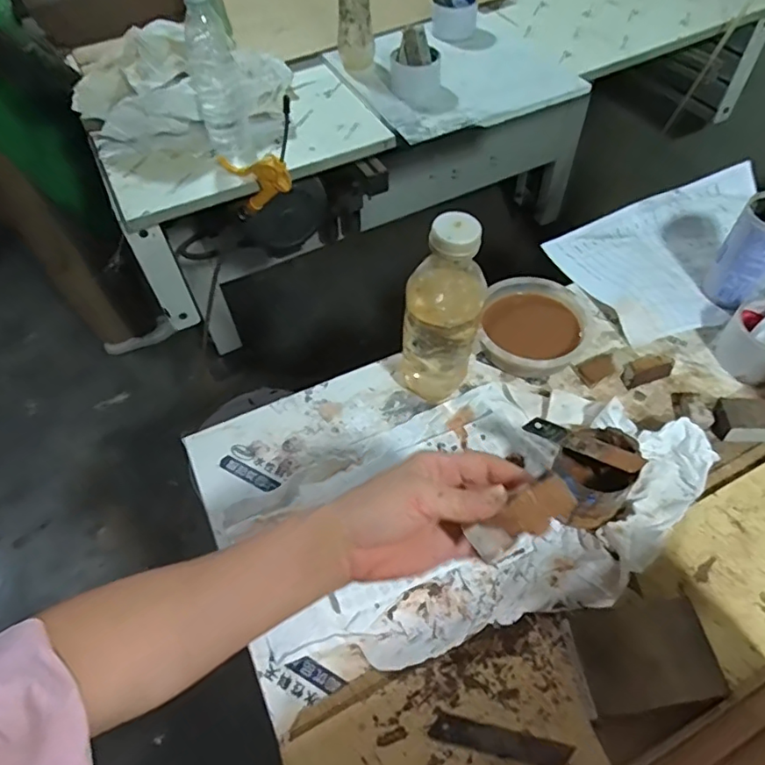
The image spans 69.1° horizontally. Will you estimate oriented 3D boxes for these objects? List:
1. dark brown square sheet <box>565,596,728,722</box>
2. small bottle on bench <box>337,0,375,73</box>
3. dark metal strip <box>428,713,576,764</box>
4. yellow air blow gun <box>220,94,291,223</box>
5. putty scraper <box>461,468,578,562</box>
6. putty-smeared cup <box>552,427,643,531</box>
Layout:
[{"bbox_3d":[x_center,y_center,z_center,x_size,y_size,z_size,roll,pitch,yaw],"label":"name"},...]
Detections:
[{"bbox_3d":[0.195,0.205,0.418,0.095,0.009,0.071,-14,51,11],"label":"dark brown square sheet"},{"bbox_3d":[-0.047,-0.619,0.949,0.057,0.171,0.051,-2,55,3],"label":"small bottle on bench"},{"bbox_3d":[0.086,0.261,0.404,0.099,0.004,0.017,9,59,8],"label":"dark metal strip"},{"bbox_3d":[-0.180,-0.310,0.804,0.099,0.228,0.026,43,59,-19],"label":"yellow air blow gun"},{"bbox_3d":[0.087,0.085,0.350,0.069,0.033,0.006,-33,12,11],"label":"putty scraper"},{"bbox_3d":[0.188,0.086,0.493,0.063,0.074,0.066,-2,55,3],"label":"putty-smeared cup"}]

